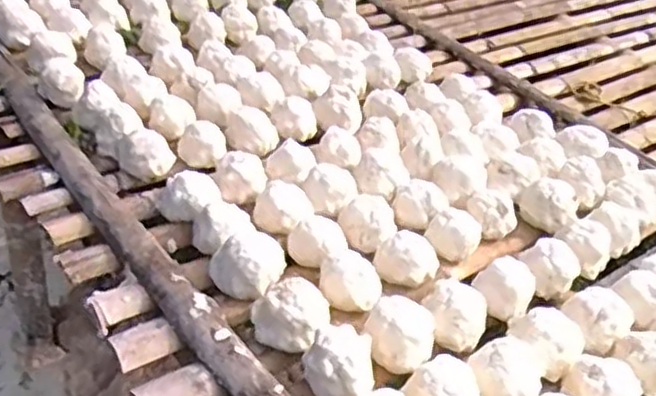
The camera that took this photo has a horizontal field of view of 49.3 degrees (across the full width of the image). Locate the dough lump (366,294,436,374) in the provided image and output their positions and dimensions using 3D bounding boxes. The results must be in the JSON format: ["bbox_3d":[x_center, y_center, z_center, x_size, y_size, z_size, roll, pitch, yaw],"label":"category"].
[{"bbox_3d":[0.079,0.150,0.782,0.078,0.048,0.086,13,40,6],"label":"dough lump"}]

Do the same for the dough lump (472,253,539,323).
[{"bbox_3d":[0.217,0.107,0.881,0.071,0.047,0.092,21,41,16],"label":"dough lump"}]

